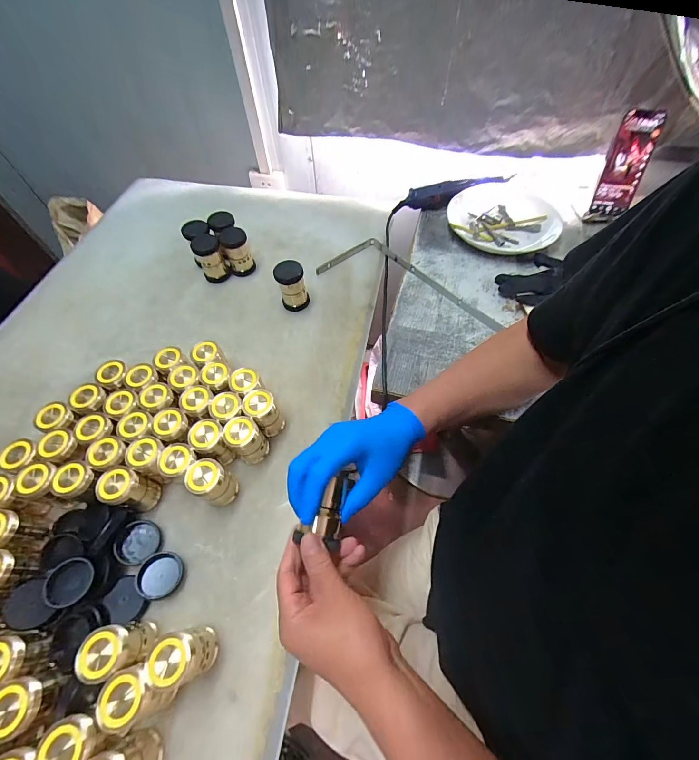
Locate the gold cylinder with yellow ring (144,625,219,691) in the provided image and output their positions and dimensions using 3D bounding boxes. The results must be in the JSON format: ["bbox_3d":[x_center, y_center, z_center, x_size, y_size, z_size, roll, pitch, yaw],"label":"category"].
[{"bbox_3d":[-0.145,0.246,0.306,0.032,0.076,0.037,-12,58,-5],"label":"gold cylinder with yellow ring"}]

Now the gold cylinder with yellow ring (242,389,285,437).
[{"bbox_3d":[-0.109,0.043,0.433,0.036,0.071,0.038,-1,58,2],"label":"gold cylinder with yellow ring"}]

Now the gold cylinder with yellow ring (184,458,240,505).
[{"bbox_3d":[-0.154,0.119,0.390,0.035,0.075,0.036,-1,58,2],"label":"gold cylinder with yellow ring"}]

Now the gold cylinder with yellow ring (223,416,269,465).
[{"bbox_3d":[-0.123,0.073,0.408,0.036,0.071,0.037,-1,58,2],"label":"gold cylinder with yellow ring"}]

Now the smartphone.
[{"bbox_3d":[0.472,-0.365,0.582,0.069,0.152,0.008,2,33,0],"label":"smartphone"}]

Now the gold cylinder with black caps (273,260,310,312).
[{"bbox_3d":[-0.090,-0.146,0.536,0.043,0.070,0.039,-14,58,-6],"label":"gold cylinder with black caps"}]

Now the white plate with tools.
[{"bbox_3d":[0.289,-0.317,0.643,0.192,0.043,0.207,-1,58,2],"label":"white plate with tools"}]

